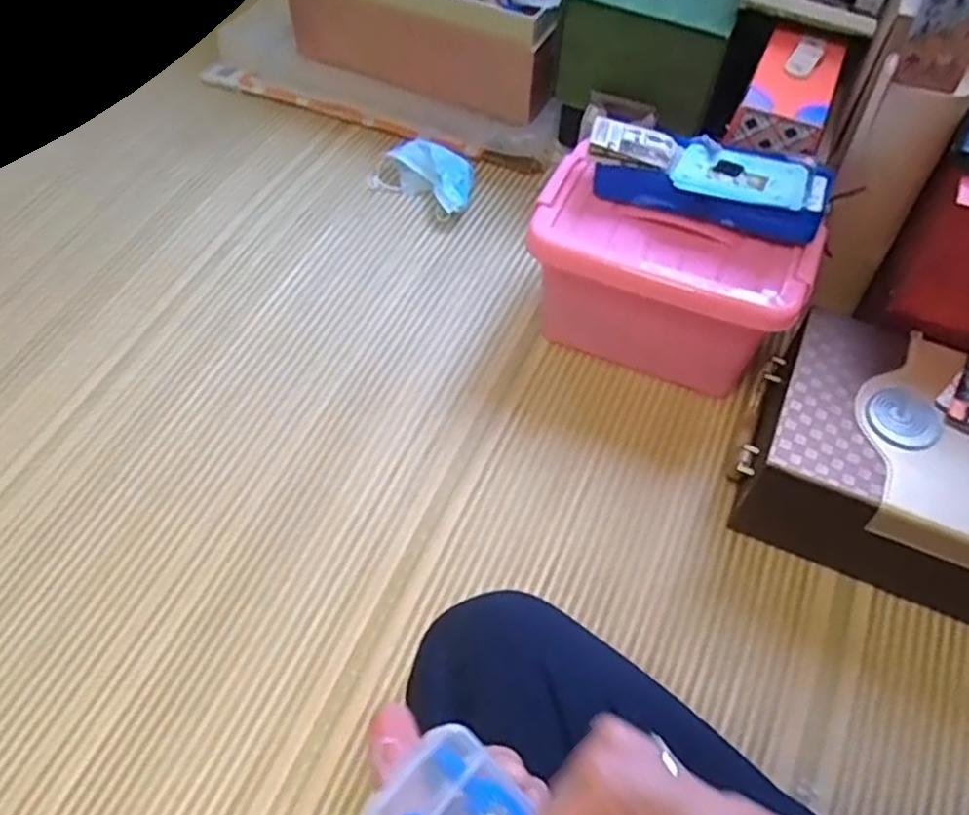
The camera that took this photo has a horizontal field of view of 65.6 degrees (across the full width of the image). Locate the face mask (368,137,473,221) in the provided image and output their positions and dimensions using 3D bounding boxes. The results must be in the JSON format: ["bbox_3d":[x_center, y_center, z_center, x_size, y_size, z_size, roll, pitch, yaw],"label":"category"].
[{"bbox_3d":[-0.072,-0.291,0.939,0.137,0.040,0.094,25,61,15],"label":"face mask"}]

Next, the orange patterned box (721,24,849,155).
[{"bbox_3d":[0.311,-0.320,0.754,0.086,0.049,0.155,23,59,15],"label":"orange patterned box"}]

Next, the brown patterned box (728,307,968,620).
[{"bbox_3d":[0.413,0.070,0.653,0.346,0.118,0.215,22,60,13],"label":"brown patterned box"}]

